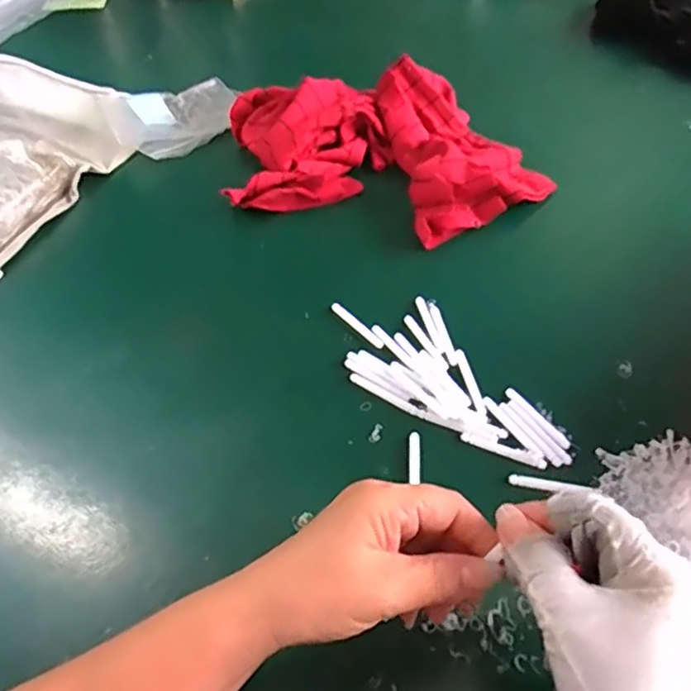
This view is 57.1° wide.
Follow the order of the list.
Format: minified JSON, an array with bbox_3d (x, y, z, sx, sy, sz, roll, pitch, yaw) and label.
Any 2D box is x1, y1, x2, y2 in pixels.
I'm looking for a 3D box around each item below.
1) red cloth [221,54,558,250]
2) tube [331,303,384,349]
[{"bbox_3d":[0.036,-0.188,0.613,0.298,0.051,0.213,-6,52,0],"label":"red cloth"},{"bbox_3d":[0.010,-0.016,0.518,0.009,0.005,0.059,-36,58,-21],"label":"tube"}]

